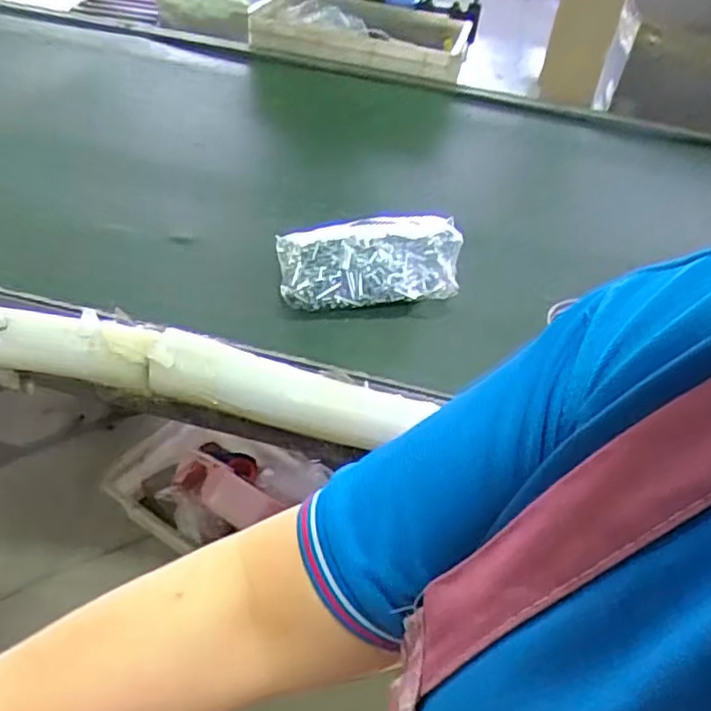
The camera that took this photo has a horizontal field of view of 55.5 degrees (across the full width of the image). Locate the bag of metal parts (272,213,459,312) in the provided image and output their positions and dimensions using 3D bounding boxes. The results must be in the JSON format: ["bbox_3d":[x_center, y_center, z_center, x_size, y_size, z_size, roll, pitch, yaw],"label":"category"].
[{"bbox_3d":[0.019,-0.150,1.018,0.282,0.077,0.165,-9,44,-18],"label":"bag of metal parts"}]

